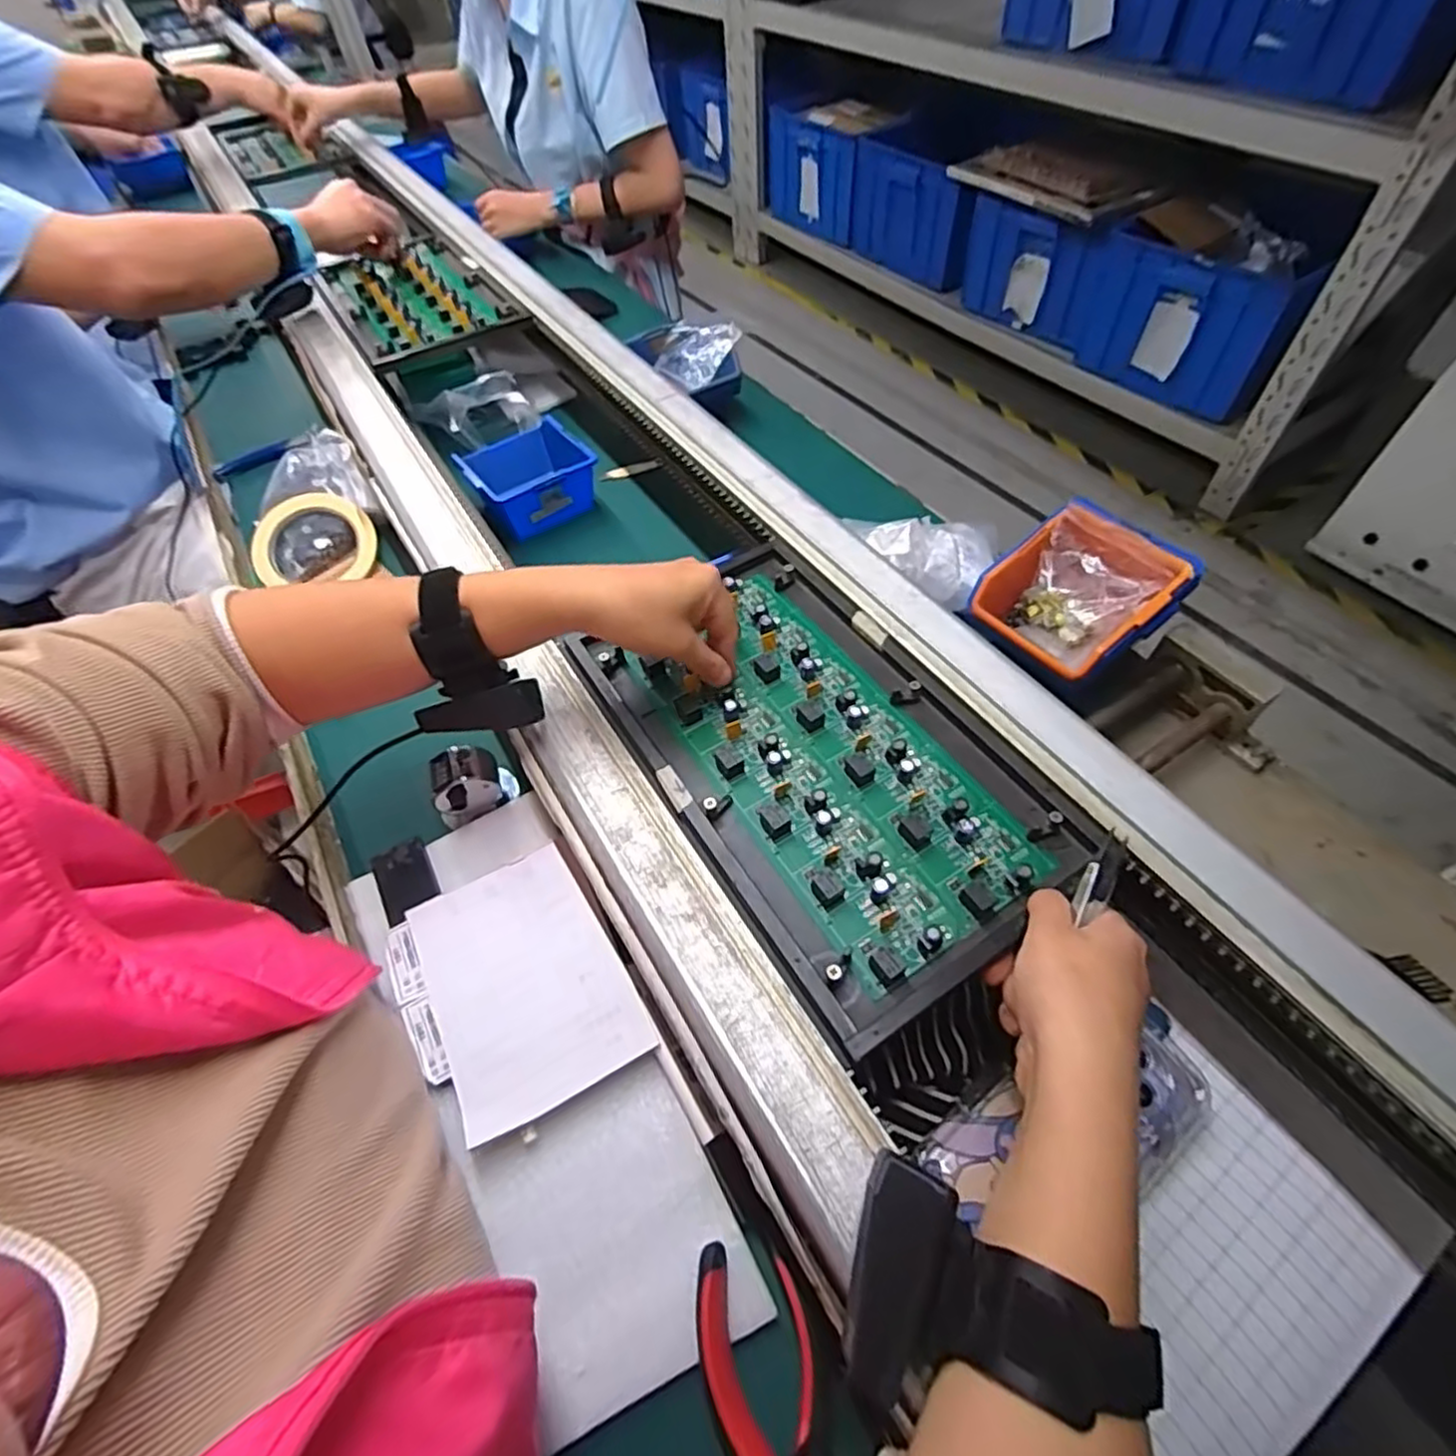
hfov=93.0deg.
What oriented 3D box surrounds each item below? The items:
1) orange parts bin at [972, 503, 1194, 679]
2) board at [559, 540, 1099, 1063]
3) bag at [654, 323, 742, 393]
[{"bbox_3d":[0.275,-0.105,0.552,0.114,0.073,0.115,-34,60,-19],"label":"orange parts bin"},{"bbox_3d":[0.052,0.010,0.436,0.193,0.022,0.317,-29,58,-16],"label":"board"},{"bbox_3d":[-0.035,-0.456,0.834,0.083,0.039,0.098,-35,60,-20],"label":"bag"}]

